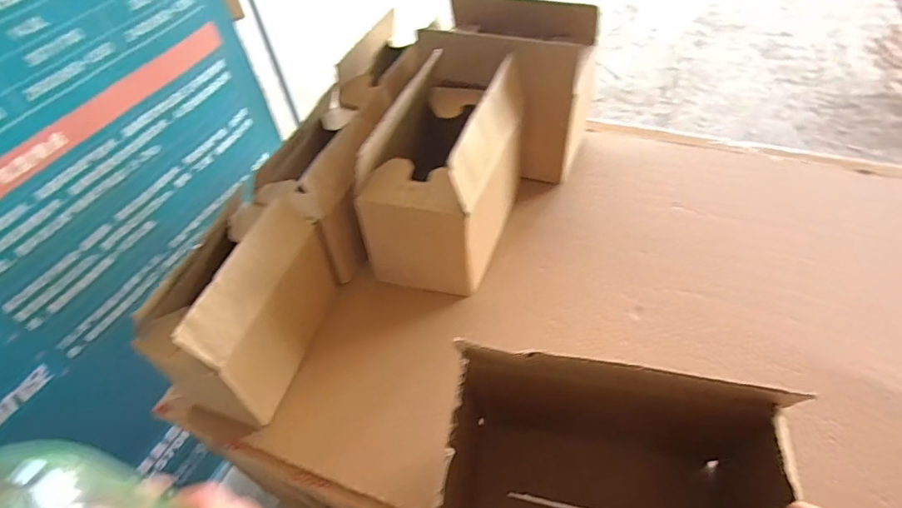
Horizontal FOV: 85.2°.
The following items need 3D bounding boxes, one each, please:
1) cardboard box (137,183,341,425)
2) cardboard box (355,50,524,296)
[{"bbox_3d":[-0.225,0.053,0.552,0.099,0.183,0.204,11,52,14],"label":"cardboard box"},{"bbox_3d":[-0.001,-0.098,0.632,0.135,0.214,0.253,16,55,17],"label":"cardboard box"}]

